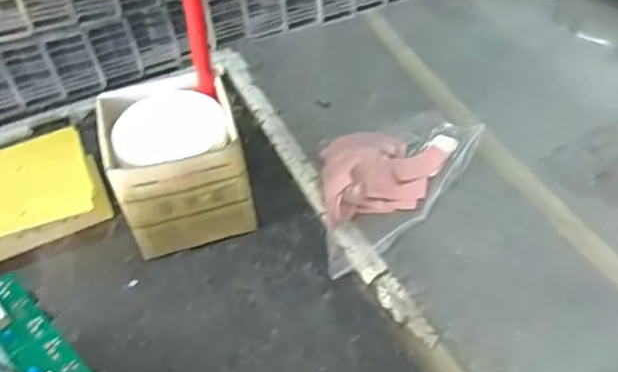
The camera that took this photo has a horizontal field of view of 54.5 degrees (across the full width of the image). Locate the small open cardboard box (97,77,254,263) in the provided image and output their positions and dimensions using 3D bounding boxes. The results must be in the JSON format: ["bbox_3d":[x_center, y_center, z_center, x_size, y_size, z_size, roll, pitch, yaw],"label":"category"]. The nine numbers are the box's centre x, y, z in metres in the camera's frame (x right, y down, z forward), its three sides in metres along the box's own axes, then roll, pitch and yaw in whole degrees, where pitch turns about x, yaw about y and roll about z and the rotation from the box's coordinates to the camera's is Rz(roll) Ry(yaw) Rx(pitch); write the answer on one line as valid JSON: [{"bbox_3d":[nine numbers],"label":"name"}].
[{"bbox_3d":[-0.118,-0.020,0.544,0.109,0.107,0.116,-14,48,-10],"label":"small open cardboard box"}]

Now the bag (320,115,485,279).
[{"bbox_3d":[0.057,-0.010,0.567,0.130,0.038,0.211,32,58,25],"label":"bag"}]

